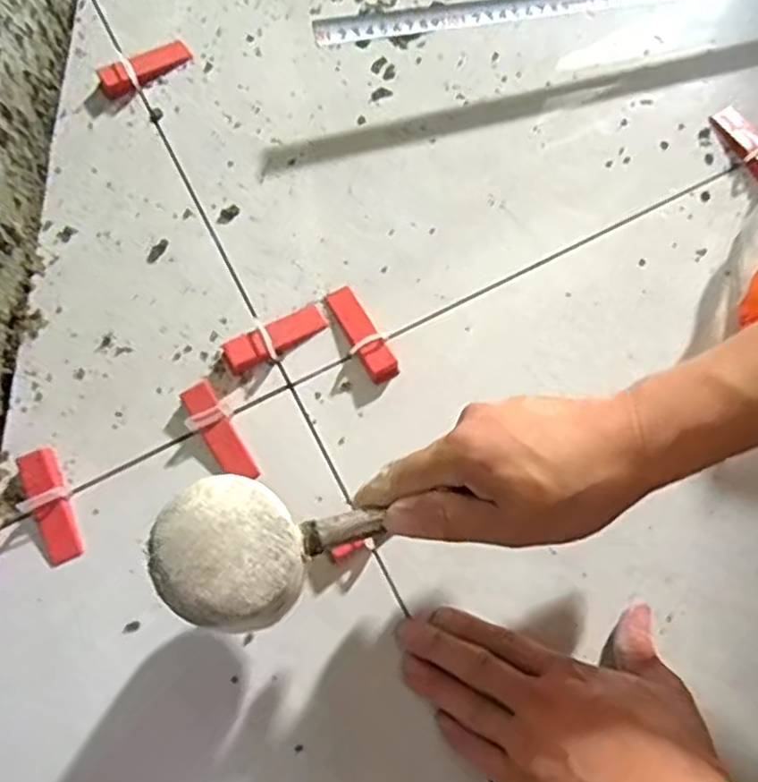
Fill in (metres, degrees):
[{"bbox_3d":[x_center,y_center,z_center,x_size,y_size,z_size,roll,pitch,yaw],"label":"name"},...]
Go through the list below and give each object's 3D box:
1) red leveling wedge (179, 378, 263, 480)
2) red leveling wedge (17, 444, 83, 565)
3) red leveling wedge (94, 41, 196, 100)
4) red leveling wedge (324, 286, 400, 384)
[{"bbox_3d":[-0.106,0.027,0.466,0.020,0.014,0.075,-31,77,-8],"label":"red leveling wedge"},{"bbox_3d":[-0.211,0.073,0.453,0.023,0.012,0.073,-22,75,-6],"label":"red leveling wedge"},{"bbox_3d":[-0.182,-0.254,0.549,0.071,0.013,0.026,-35,77,-9],"label":"red leveling wedge"},{"bbox_3d":[-0.012,-0.041,0.487,0.022,0.010,0.074,-28,76,-8],"label":"red leveling wedge"}]

